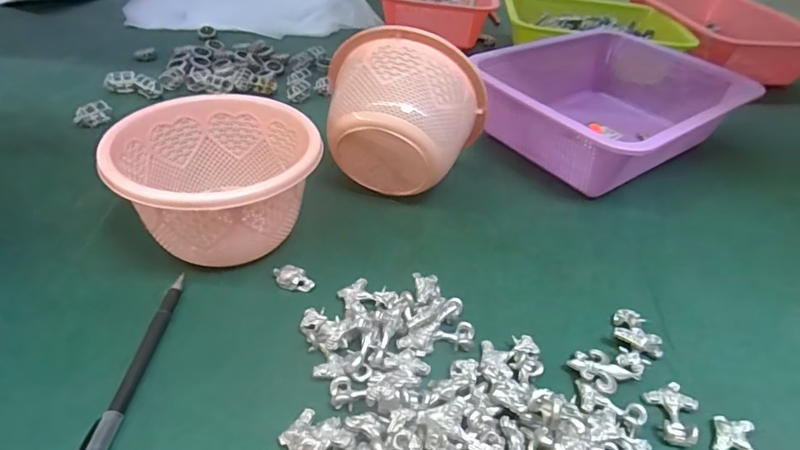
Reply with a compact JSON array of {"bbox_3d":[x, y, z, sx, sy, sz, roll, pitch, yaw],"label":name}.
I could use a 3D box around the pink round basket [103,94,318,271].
[{"bbox_3d":[-0.139,-0.031,0.389,0.137,0.085,0.142,3,41,-3],"label":"pink round basket"}]

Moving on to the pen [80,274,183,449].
[{"bbox_3d":[-0.160,0.087,0.300,0.012,0.009,0.149,5,41,-1],"label":"pen"}]

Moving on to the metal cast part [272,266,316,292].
[{"bbox_3d":[-0.080,0.040,0.368,0.031,0.011,0.016,13,41,8],"label":"metal cast part"}]

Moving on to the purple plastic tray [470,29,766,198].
[{"bbox_3d":[0.245,-0.142,0.578,0.288,0.080,0.219,-24,49,-30],"label":"purple plastic tray"}]

